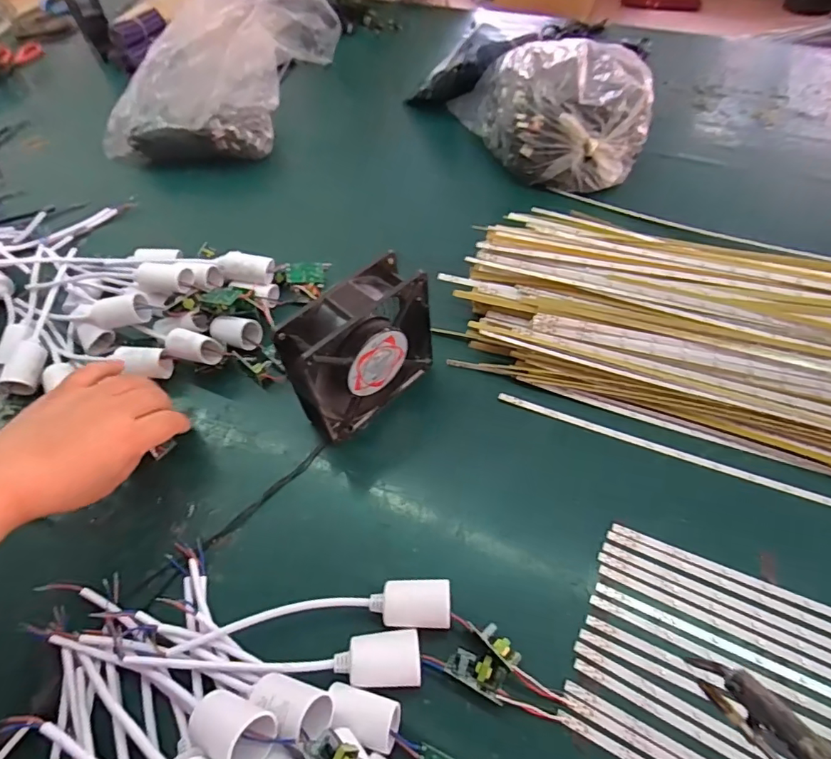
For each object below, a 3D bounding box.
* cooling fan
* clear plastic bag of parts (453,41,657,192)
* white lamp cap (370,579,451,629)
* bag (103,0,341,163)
[{"bbox_3d":[-0.044,-0.023,0.405,0.044,0.119,0.126,38,66,26],"label":"cooling fan"},{"bbox_3d":[0.183,-0.350,0.629,0.190,0.105,0.251,-19,56,-8],"label":"clear plastic bag of parts"},{"bbox_3d":[-0.003,0.152,0.337,0.052,0.028,0.029,0,55,5],"label":"white lamp cap"},{"bbox_3d":[-0.275,-0.459,0.732,0.222,0.114,0.343,11,57,12],"label":"bag"}]

